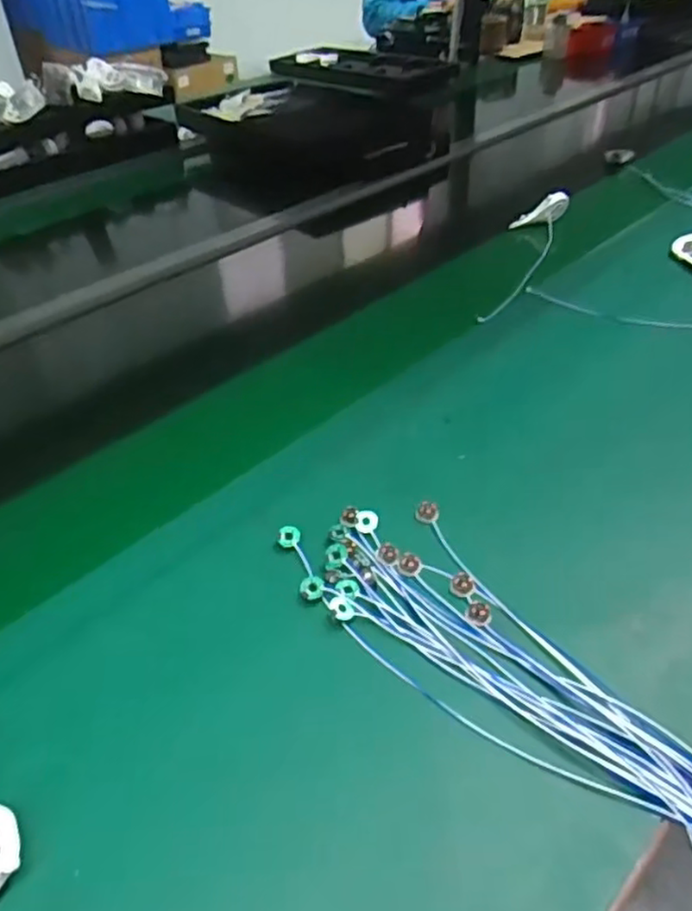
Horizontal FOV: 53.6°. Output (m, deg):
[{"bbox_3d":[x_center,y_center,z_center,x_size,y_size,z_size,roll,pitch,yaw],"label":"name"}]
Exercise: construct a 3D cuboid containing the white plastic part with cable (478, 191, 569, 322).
[{"bbox_3d":[0.232,-0.263,0.906,0.068,0.045,0.363,14,44,16],"label":"white plastic part with cable"}]

